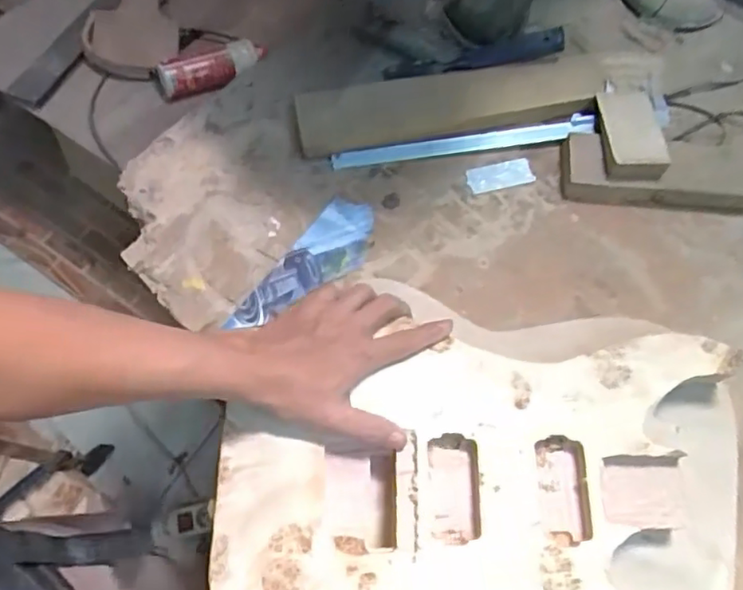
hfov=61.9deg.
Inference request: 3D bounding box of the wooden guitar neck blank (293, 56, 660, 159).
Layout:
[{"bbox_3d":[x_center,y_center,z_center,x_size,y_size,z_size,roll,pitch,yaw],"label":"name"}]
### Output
[{"bbox_3d":[0.125,-0.220,0.705,0.411,0.018,0.073,-9,87,-5],"label":"wooden guitar neck blank"}]

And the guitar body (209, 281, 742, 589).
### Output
[{"bbox_3d":[0.099,0.158,0.517,0.428,0.066,0.318,6,70,1],"label":"guitar body"}]

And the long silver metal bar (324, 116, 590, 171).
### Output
[{"bbox_3d":[0.105,-0.173,0.708,0.300,0.019,0.019,-9,70,-4],"label":"long silver metal bar"}]

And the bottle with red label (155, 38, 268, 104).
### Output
[{"bbox_3d":[-0.294,-0.414,1.140,0.197,0.051,0.084,-26,72,-10],"label":"bottle with red label"}]

